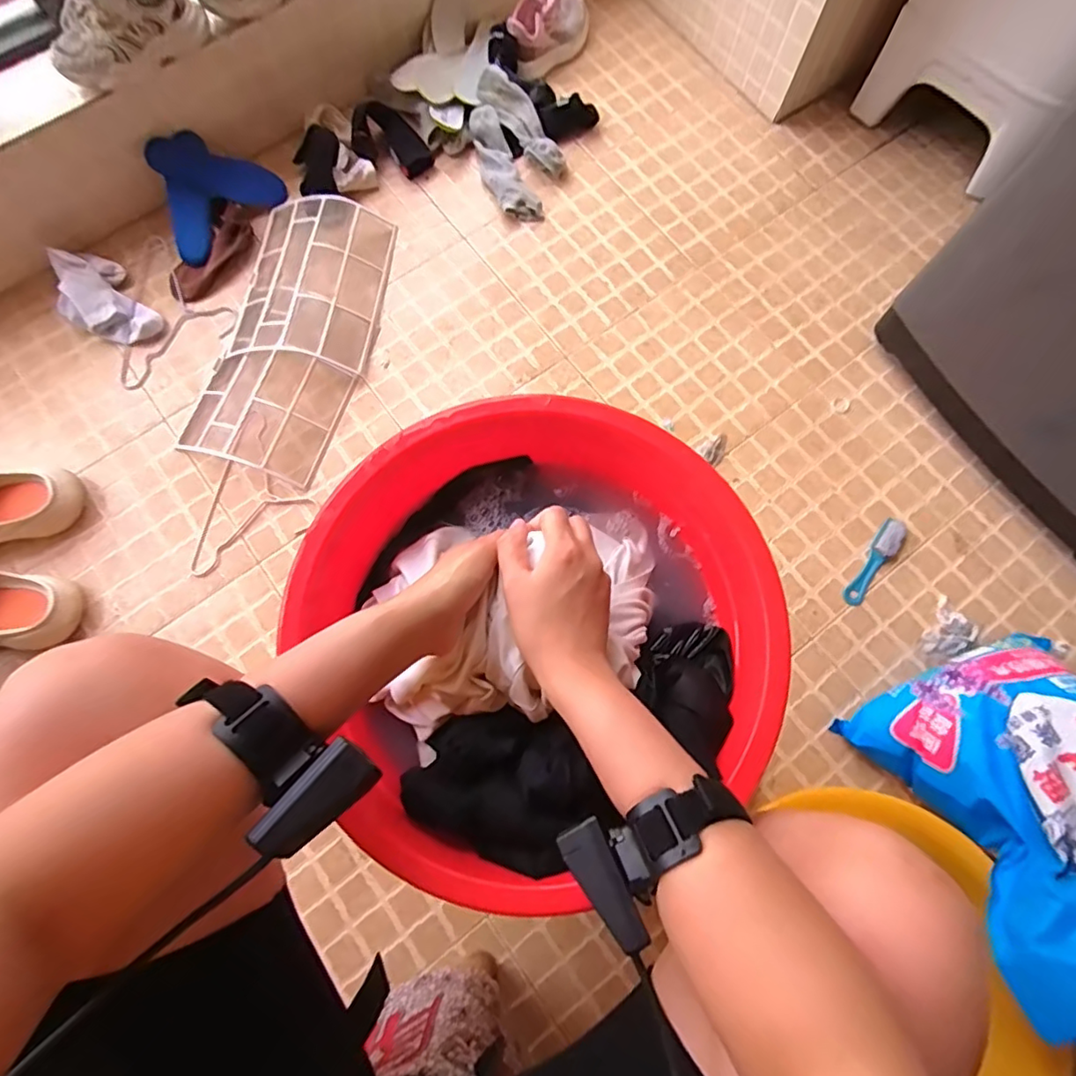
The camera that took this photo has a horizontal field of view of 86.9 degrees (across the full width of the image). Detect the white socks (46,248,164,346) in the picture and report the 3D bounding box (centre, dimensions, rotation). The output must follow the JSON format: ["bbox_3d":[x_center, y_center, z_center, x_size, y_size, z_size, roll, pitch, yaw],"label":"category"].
[{"bbox_3d":[-0.727,-0.397,0.947,0.177,0.074,0.117,38,78,9],"label":"white socks"}]

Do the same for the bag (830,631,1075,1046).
[{"bbox_3d":[0.593,0.289,0.643,0.346,0.171,0.361,-22,50,0],"label":"bag"}]

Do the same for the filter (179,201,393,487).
[{"bbox_3d":[-0.404,-0.351,0.961,0.229,0.055,0.492,15,76,3],"label":"filter"}]

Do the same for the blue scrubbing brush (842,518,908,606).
[{"bbox_3d":[0.522,0.037,0.874,0.038,0.020,0.151,33,78,8],"label":"blue scrubbing brush"}]

